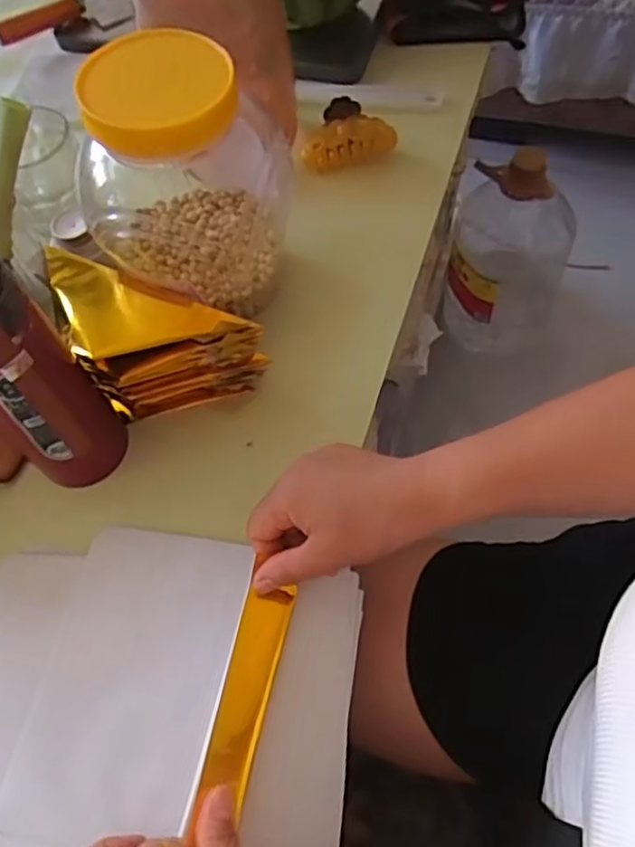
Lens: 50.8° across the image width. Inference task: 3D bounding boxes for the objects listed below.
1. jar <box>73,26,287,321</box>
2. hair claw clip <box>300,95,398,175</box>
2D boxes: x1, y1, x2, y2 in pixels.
[{"bbox_3d":[-0.094,-0.178,0.488,0.141,0.187,0.154,-2,62,3],"label":"jar"},{"bbox_3d":[0.025,-0.265,0.613,0.088,0.033,0.051,-17,62,-5],"label":"hair claw clip"}]

